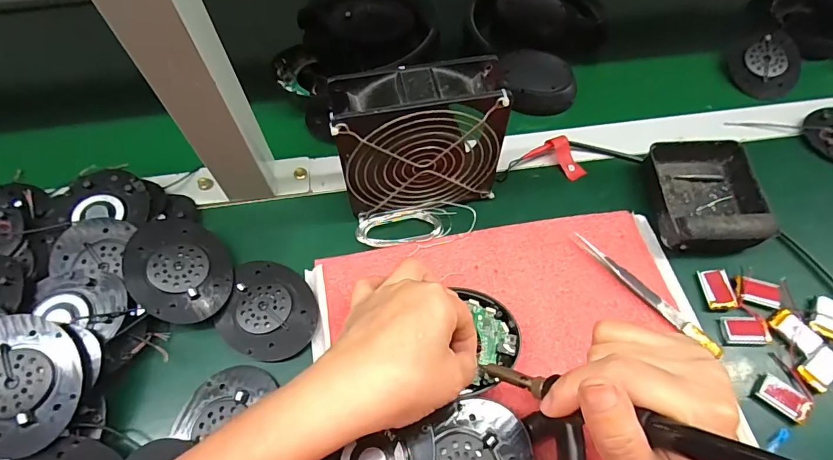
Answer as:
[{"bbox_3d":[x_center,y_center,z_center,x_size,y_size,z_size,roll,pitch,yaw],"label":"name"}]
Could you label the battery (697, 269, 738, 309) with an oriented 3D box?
[{"bbox_3d":[0.235,0.046,0.345,0.021,0.005,0.031,-9,61,11],"label":"battery"}]

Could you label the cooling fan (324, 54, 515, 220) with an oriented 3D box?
[{"bbox_3d":[0.002,-0.066,0.341,0.121,0.111,0.050,-10,61,-4],"label":"cooling fan"}]

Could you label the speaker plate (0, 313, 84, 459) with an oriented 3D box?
[{"bbox_3d":[-0.250,0.095,0.278,0.069,0.011,0.085,-3,68,-12],"label":"speaker plate"}]

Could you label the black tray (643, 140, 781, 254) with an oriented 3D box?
[{"bbox_3d":[0.243,-0.033,0.376,0.087,0.035,0.106,-5,61,-2],"label":"black tray"}]

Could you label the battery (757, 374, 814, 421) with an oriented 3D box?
[{"bbox_3d":[0.254,0.117,0.308,0.029,0.010,0.019,41,68,21],"label":"battery"}]

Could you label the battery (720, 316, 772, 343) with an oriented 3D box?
[{"bbox_3d":[0.247,0.074,0.332,0.031,0.004,0.019,-1,60,1],"label":"battery"}]

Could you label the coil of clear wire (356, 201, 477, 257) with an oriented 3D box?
[{"bbox_3d":[0.000,-0.002,0.365,0.096,0.018,0.042,-8,60,-3],"label":"coil of clear wire"}]

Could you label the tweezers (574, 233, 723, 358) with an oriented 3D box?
[{"bbox_3d":[0.172,0.048,0.337,0.011,0.012,0.125,-40,67,-19],"label":"tweezers"}]

